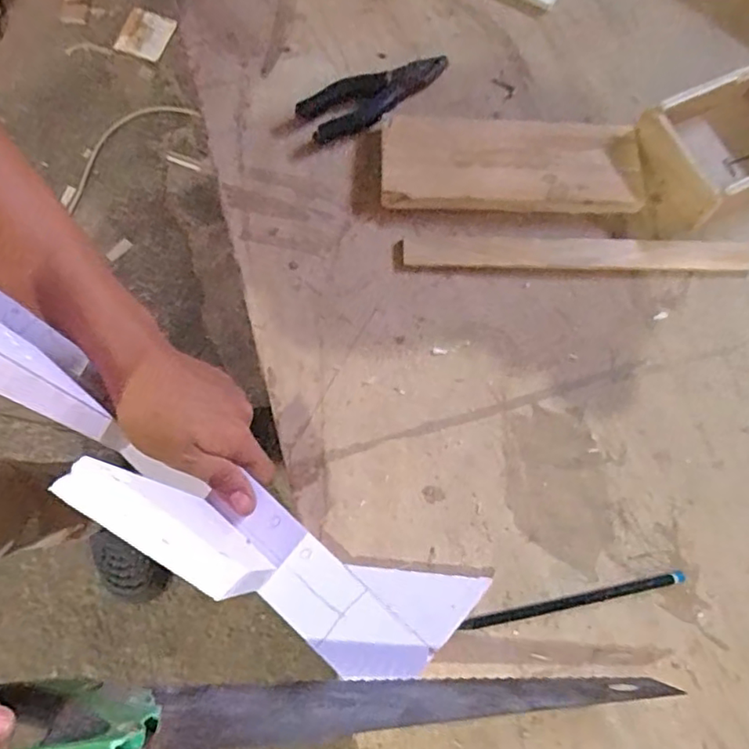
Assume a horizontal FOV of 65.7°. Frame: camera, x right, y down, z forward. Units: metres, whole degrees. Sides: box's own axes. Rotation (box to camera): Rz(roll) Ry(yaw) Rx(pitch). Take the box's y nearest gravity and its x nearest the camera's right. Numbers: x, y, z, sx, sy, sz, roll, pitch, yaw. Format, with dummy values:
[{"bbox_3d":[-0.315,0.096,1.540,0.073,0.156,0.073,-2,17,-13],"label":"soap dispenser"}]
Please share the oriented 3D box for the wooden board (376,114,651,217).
[{"bbox_3d":[0.115,-0.181,0.501,0.214,0.024,0.087,3,72,0],"label":"wooden board"}]

